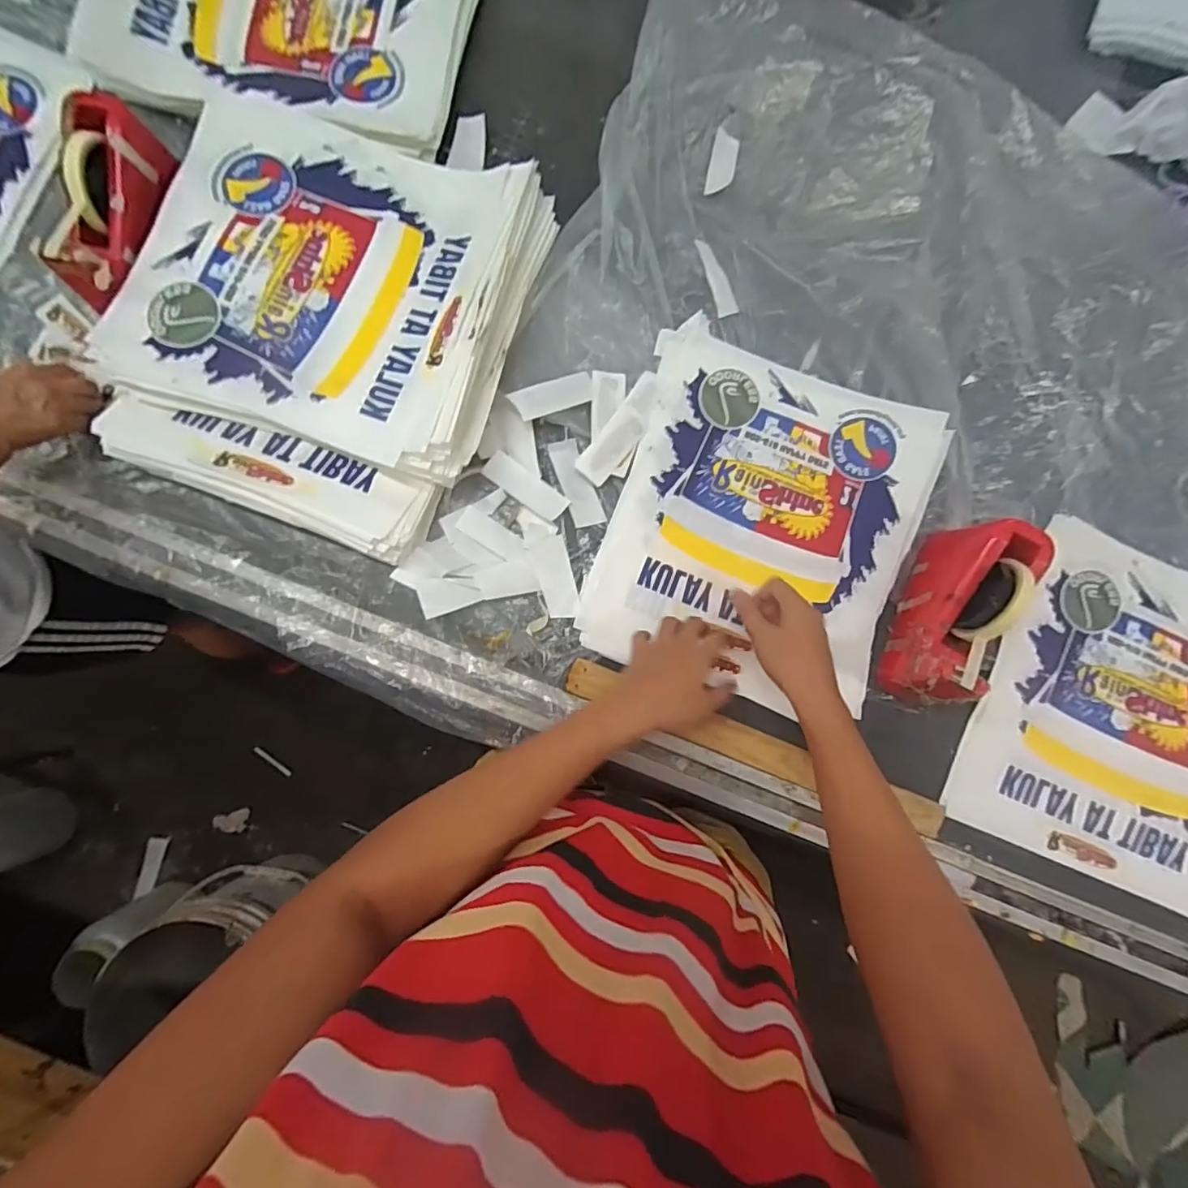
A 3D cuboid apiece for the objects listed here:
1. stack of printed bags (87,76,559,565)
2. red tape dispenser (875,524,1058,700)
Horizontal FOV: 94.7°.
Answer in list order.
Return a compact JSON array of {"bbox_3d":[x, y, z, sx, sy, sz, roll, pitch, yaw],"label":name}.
[{"bbox_3d":[-0.291,-0.299,0.587,0.395,0.088,0.434,20,82,-2],"label":"stack of printed bags"},{"bbox_3d":[0.396,0.021,0.582,0.074,0.109,0.201,28,82,0],"label":"red tape dispenser"}]

